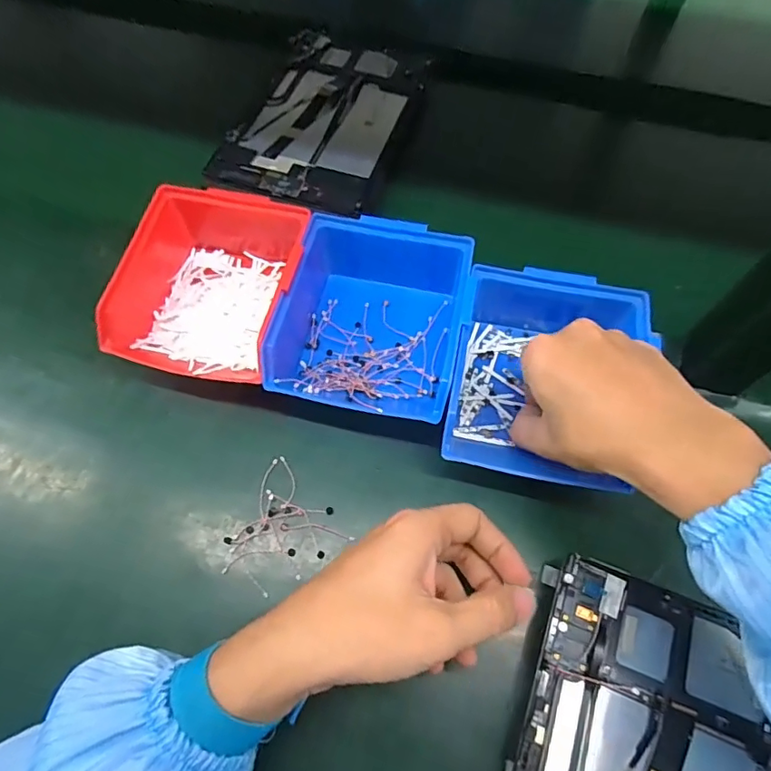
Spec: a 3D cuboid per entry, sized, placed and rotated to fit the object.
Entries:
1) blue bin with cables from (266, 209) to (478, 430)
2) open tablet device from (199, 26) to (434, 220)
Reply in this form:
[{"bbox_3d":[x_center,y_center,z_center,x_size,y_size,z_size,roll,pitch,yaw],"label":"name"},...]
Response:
[{"bbox_3d":[-0.009,-0.048,0.368,0.124,0.060,0.140,10,69,2],"label":"blue bin with cables"},{"bbox_3d":[-0.057,-0.267,0.494,0.149,0.009,0.242,18,63,7],"label":"open tablet device"}]

